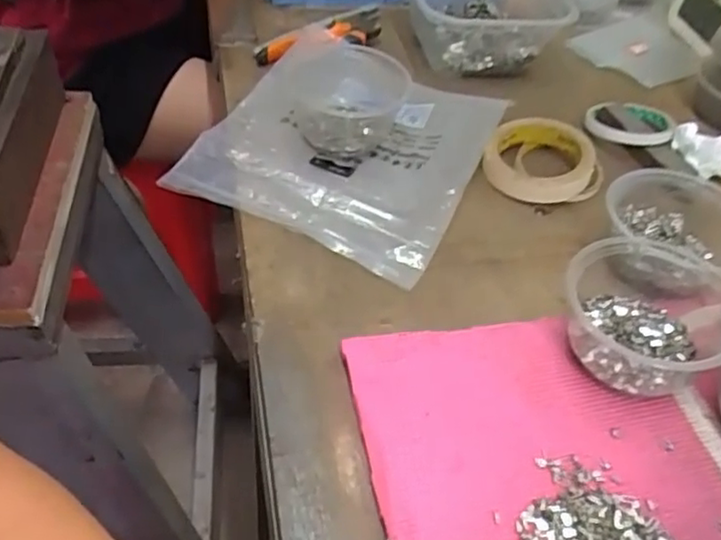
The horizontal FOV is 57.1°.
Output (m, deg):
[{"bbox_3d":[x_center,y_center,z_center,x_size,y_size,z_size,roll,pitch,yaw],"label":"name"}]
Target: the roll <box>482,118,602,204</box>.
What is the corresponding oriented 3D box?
[{"bbox_3d":[0.164,-0.106,0.620,0.100,0.029,0.100,4,48,-5],"label":"roll"}]

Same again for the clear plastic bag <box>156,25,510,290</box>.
[{"bbox_3d":[-0.013,-0.132,0.612,0.237,0.047,0.260,22,49,12],"label":"clear plastic bag"}]

